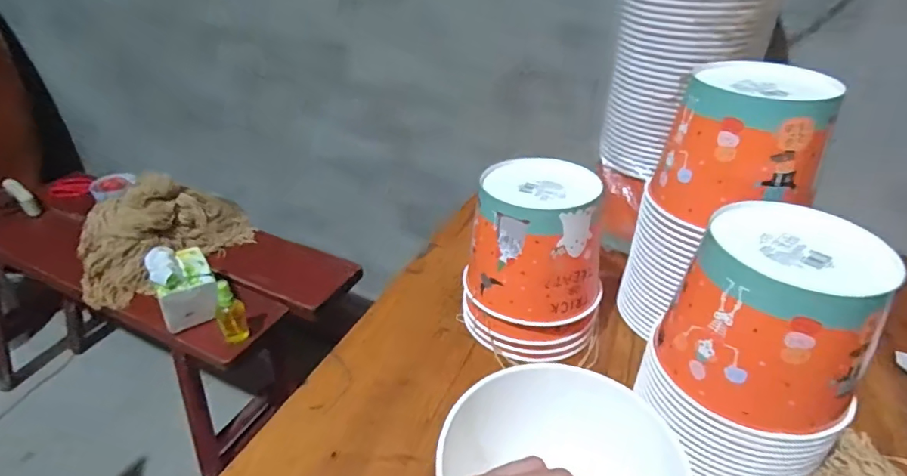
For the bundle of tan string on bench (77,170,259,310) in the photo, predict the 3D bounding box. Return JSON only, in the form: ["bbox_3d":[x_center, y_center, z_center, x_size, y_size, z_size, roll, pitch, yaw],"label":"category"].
[{"bbox_3d":[-0.622,-0.022,1.062,0.146,0.172,0.341,22,39,27],"label":"bundle of tan string on bench"}]

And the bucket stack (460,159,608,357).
[{"bbox_3d":[0.095,0.020,0.589,0.154,0.182,0.150,7,34,8],"label":"bucket stack"}]

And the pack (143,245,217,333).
[{"bbox_3d":[-0.498,0.089,0.926,0.097,0.114,0.143,-21,40,-30],"label":"pack"}]

